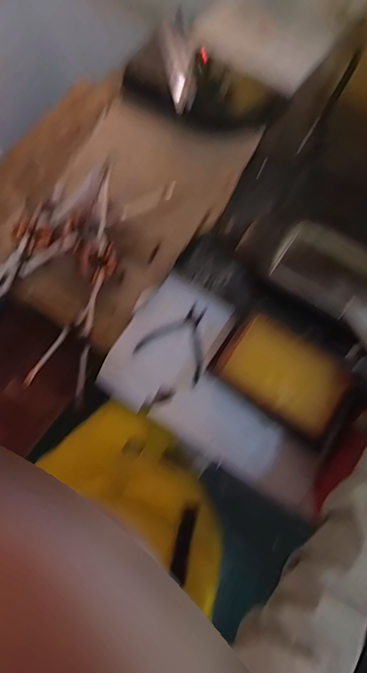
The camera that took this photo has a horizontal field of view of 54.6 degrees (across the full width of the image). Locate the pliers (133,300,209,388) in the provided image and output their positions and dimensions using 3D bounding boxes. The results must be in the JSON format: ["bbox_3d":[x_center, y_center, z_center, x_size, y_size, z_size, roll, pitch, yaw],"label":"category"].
[{"bbox_3d":[-0.004,-0.004,0.652,0.124,0.007,0.141,25,70,7],"label":"pliers"}]

